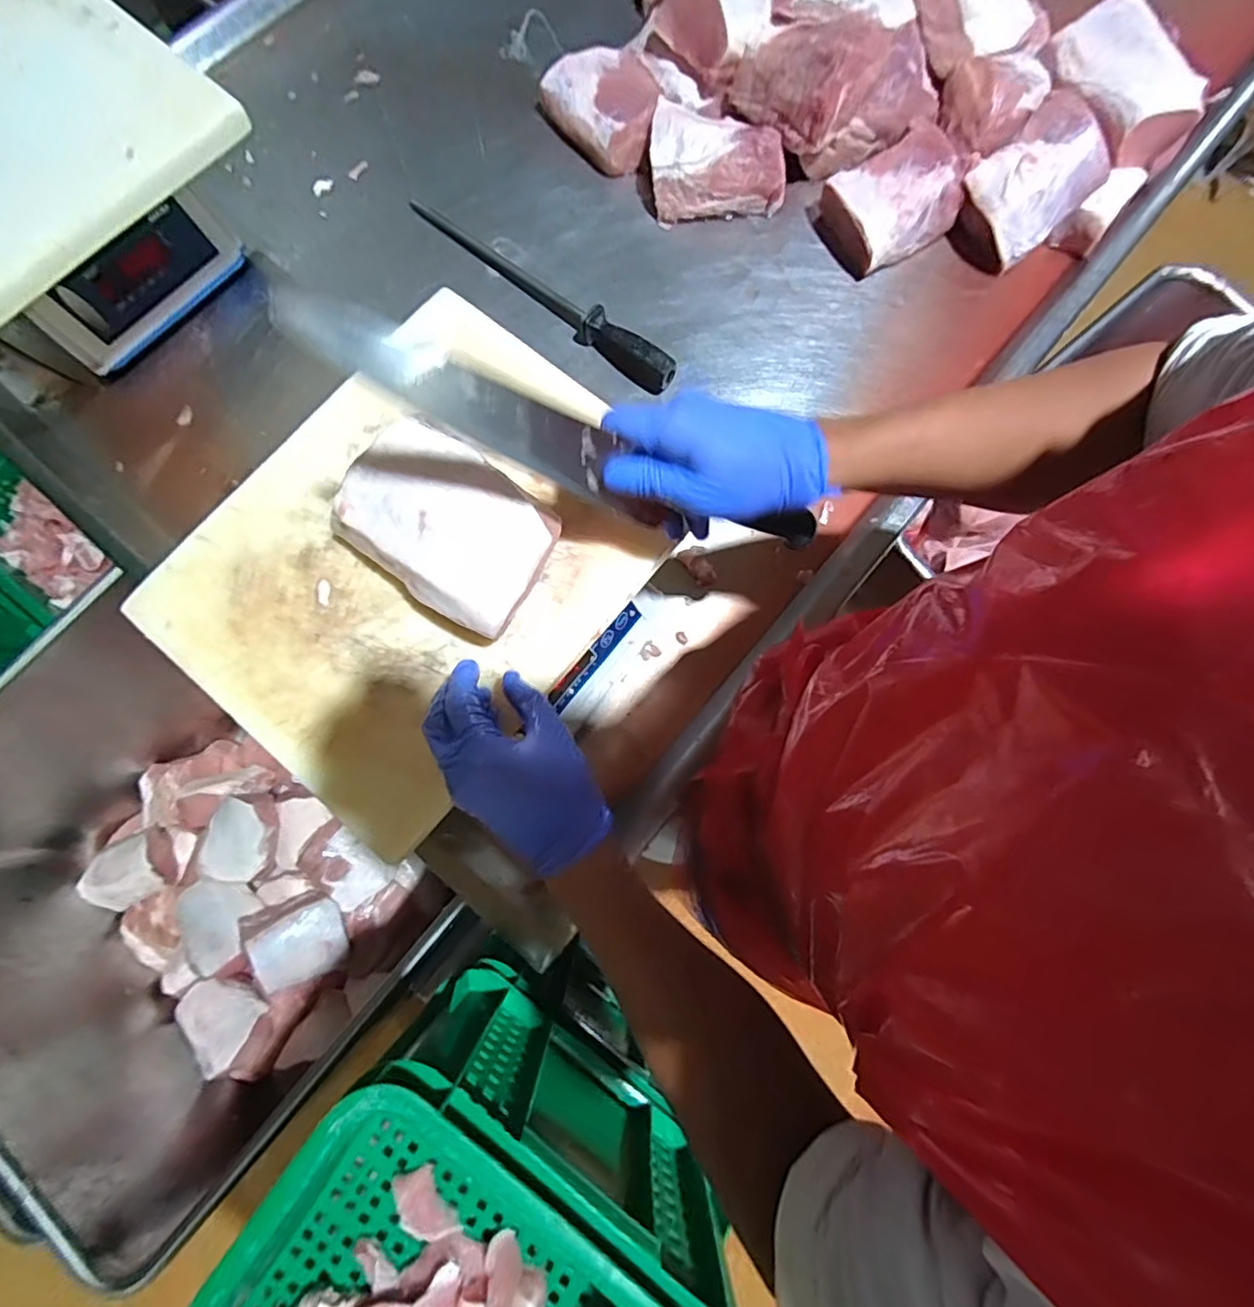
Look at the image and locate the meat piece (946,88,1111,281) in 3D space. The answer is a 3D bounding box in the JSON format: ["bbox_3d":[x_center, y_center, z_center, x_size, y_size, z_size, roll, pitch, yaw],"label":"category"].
[{"bbox_3d":[0.475,-0.547,0.692,0.141,0.101,0.107,-41,78,-9],"label":"meat piece"}]

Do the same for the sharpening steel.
[{"bbox_3d":[-0.109,-0.435,0.698,0.407,0.035,0.033,38,79,10],"label":"sharpening steel"}]

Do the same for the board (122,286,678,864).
[{"bbox_3d":[-0.167,-0.079,0.462,0.308,0.033,0.356,39,79,10],"label":"board"}]

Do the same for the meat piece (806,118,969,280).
[{"bbox_3d":[0.319,-0.550,0.708,0.156,0.069,0.133,-28,77,-6],"label":"meat piece"}]

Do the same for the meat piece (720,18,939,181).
[{"bbox_3d":[0.248,-0.667,0.694,0.237,0.102,0.118,2,75,1],"label":"meat piece"}]

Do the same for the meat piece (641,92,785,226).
[{"bbox_3d":[0.103,-0.609,0.725,0.172,0.068,0.124,-7,75,-1],"label":"meat piece"}]

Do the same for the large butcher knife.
[{"bbox_3d":[-0.018,-0.122,0.376,0.360,0.045,0.030,15,73,-32],"label":"large butcher knife"}]

